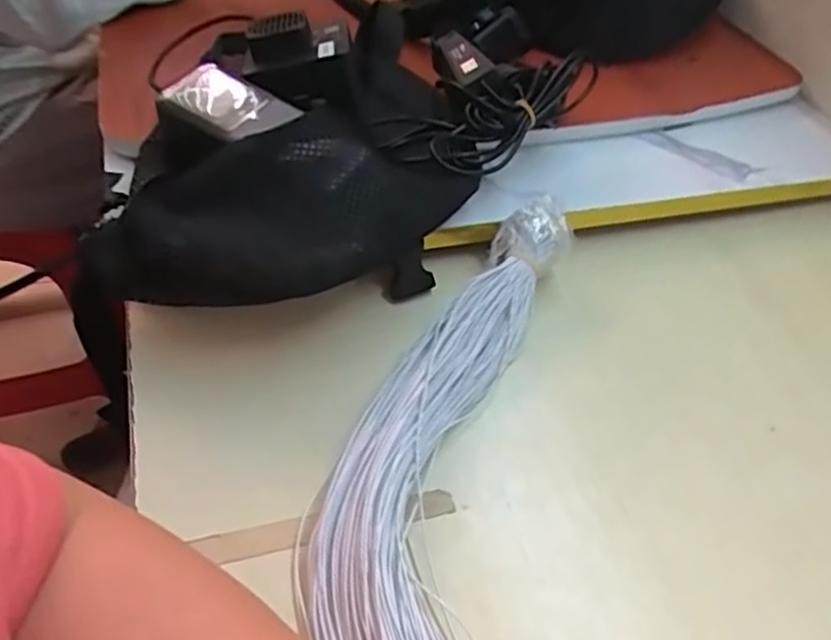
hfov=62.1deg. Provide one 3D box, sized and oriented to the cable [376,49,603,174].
[{"bbox_3d":[0.052,-0.150,0.470,0.076,0.039,0.161,36,55,23],"label":"cable"}]

